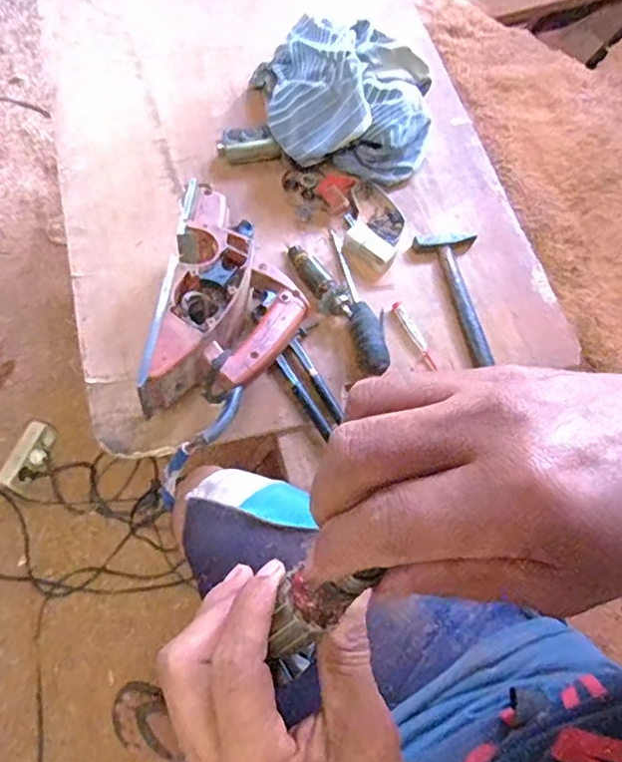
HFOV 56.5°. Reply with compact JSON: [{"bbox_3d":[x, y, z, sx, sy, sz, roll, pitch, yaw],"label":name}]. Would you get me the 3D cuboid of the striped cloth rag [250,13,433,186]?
[{"bbox_3d":[0.053,-0.416,0.832,0.250,0.136,0.235,-5,68,-5],"label":"striped cloth rag"}]

